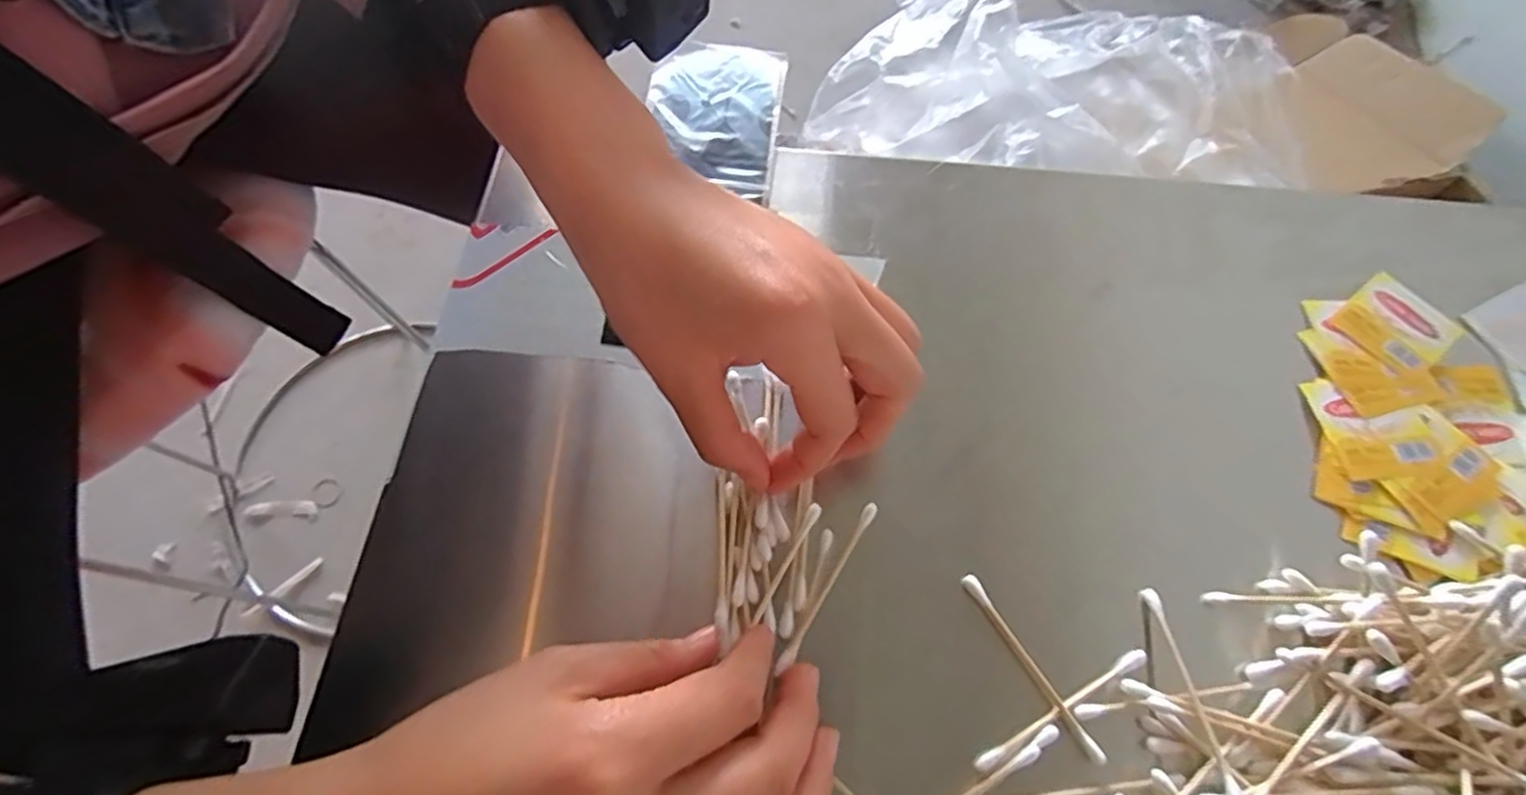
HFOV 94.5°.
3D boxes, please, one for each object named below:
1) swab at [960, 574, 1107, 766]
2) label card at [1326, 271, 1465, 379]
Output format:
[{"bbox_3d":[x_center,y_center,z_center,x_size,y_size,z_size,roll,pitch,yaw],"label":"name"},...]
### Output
[{"bbox_3d":[0.095,0.094,0.249,0.005,0.005,0.072,-32,71,-11],"label":"swab"},{"bbox_3d":[0.264,-0.030,0.294,0.039,0.004,0.038,-36,71,-12],"label":"label card"}]

